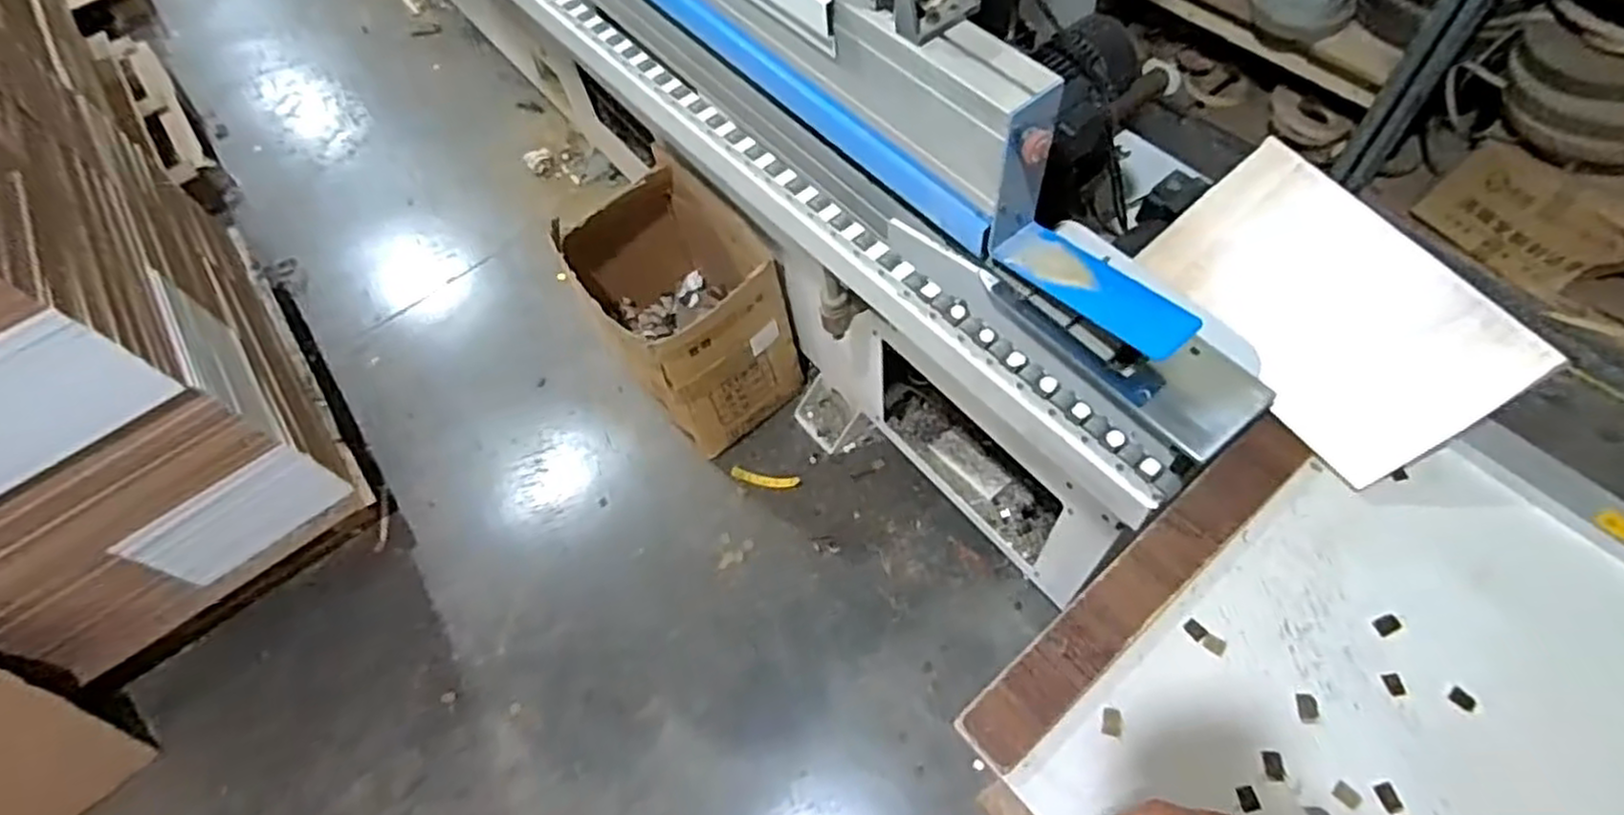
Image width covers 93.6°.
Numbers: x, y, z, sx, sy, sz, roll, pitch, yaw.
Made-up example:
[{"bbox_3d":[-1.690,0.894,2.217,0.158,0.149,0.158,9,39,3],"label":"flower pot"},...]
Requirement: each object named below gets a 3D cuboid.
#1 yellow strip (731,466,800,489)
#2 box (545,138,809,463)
[{"bbox_3d":[-0.116,0.174,1.868,0.174,0.011,0.040,9,60,9],"label":"yellow strip"},{"bbox_3d":[-0.310,-0.252,1.830,0.379,0.429,0.550,-30,62,-11],"label":"box"}]

